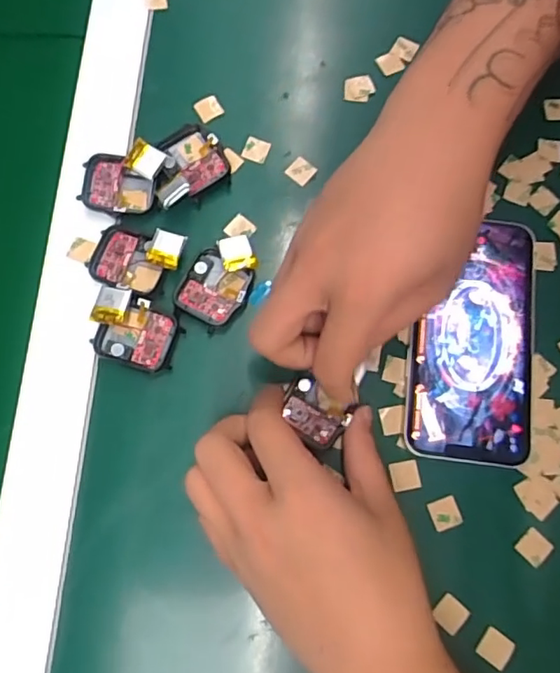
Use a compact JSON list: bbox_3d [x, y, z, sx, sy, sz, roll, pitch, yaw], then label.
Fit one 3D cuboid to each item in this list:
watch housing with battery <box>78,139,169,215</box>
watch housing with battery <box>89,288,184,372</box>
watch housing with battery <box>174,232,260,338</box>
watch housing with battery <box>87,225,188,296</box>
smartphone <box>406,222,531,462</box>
[{"bbox_3d":[-0.096,-0.096,0.337,0.046,0.012,0.047,9,78,1],"label":"watch housing with battery"},{"bbox_3d":[-0.083,-0.003,0.314,0.049,0.013,0.038,22,78,4],"label":"watch housing with battery"},{"bbox_3d":[-0.036,-0.033,0.325,0.037,0.017,0.054,31,79,5],"label":"watch housing with battery"},{"bbox_3d":[-0.085,-0.046,0.324,0.052,0.010,0.038,16,78,2],"label":"watch housing with battery"},{"bbox_3d":[0.113,-0.001,0.323,0.070,0.007,0.144,9,78,1],"label":"smartphone"}]

